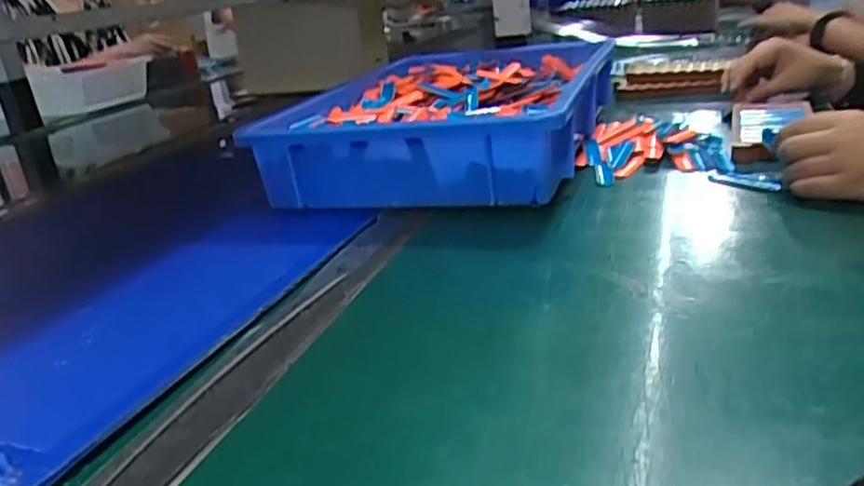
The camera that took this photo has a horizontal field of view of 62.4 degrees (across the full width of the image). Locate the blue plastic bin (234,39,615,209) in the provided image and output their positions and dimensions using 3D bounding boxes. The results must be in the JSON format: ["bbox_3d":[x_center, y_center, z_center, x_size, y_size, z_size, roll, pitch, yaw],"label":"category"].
[{"bbox_3d":[0.035,-0.143,0.785,0.269,0.081,0.461,0,21,18],"label":"blue plastic bin"}]

